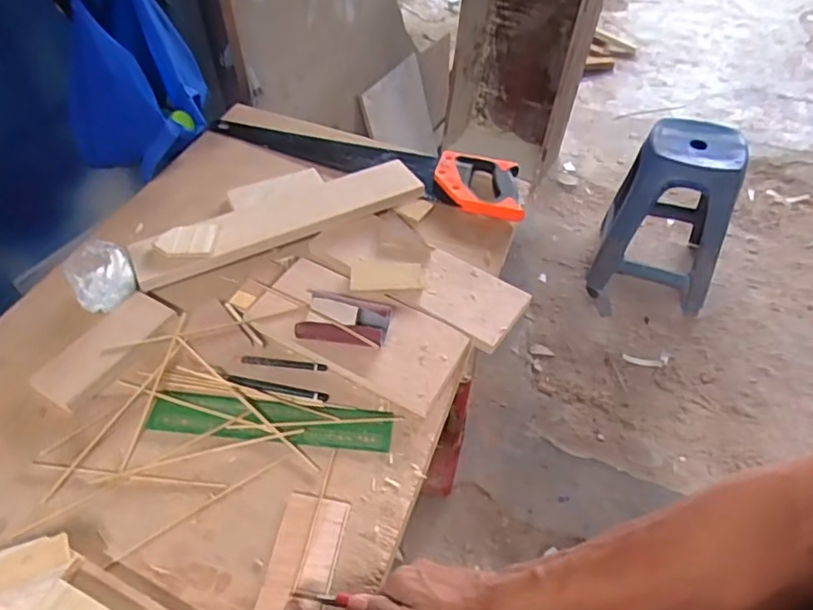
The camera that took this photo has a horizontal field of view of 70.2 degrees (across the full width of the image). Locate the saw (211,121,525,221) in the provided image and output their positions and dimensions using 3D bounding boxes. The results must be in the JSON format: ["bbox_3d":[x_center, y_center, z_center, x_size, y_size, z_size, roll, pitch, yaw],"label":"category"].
[{"bbox_3d":[-0.065,-0.230,0.906,0.502,0.027,0.117,13,50,9],"label":"saw"}]

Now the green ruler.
[{"bbox_3d":[-0.142,0.123,0.614,0.250,0.007,0.047,5,50,-1],"label":"green ruler"}]

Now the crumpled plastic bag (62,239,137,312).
[{"bbox_3d":[-0.369,-0.034,0.698,0.070,0.047,0.068,-26,54,-22],"label":"crumpled plastic bag"}]

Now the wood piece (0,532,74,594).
[{"bbox_3d":[-0.325,0.220,0.478,0.085,0.005,0.030,-23,64,-26],"label":"wood piece"}]

